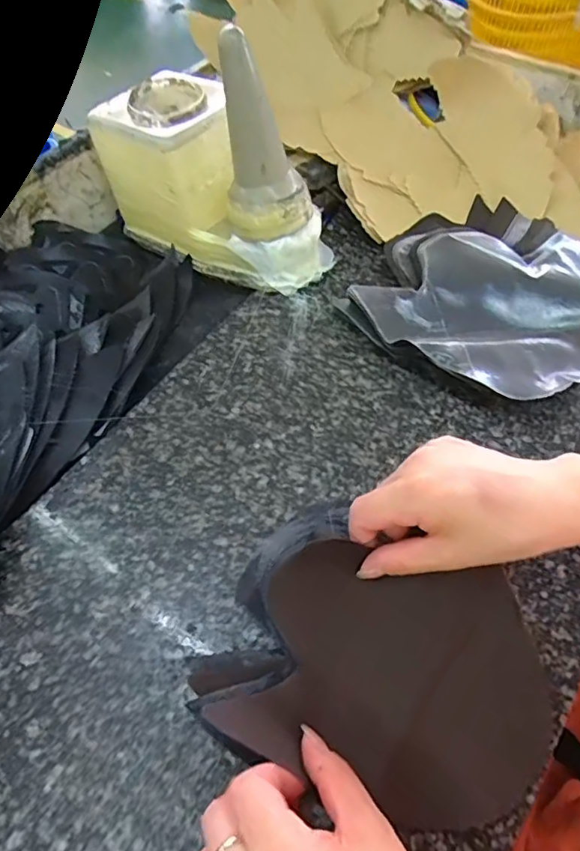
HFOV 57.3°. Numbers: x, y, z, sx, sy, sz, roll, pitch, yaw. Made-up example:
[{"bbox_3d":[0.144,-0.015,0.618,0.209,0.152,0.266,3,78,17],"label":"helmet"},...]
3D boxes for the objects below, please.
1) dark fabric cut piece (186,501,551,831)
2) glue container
[{"bbox_3d":[0.054,0.129,0.299,0.180,0.032,0.143,22,62,14],"label":"dark fabric cut piece"},{"bbox_3d":[-0.062,-0.226,0.451,0.211,0.157,0.098,32,65,19],"label":"glue container"}]

